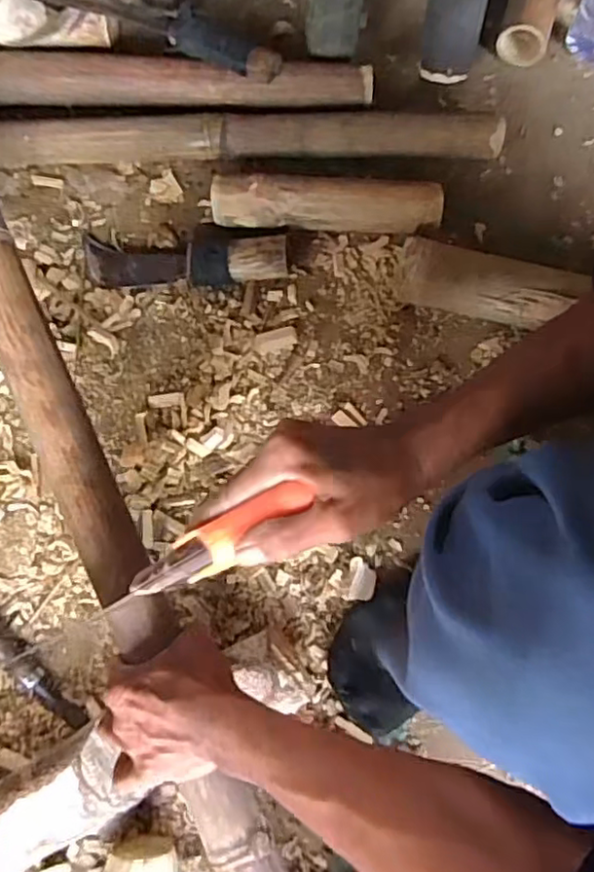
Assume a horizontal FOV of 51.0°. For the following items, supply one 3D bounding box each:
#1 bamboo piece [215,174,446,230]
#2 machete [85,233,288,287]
[{"bbox_3d":[0.031,-0.257,0.694,0.248,0.061,0.047,4,76,1],"label":"bamboo piece"},{"bbox_3d":[-0.126,-0.203,0.692,0.232,0.042,0.064,-1,76,0],"label":"machete"}]

